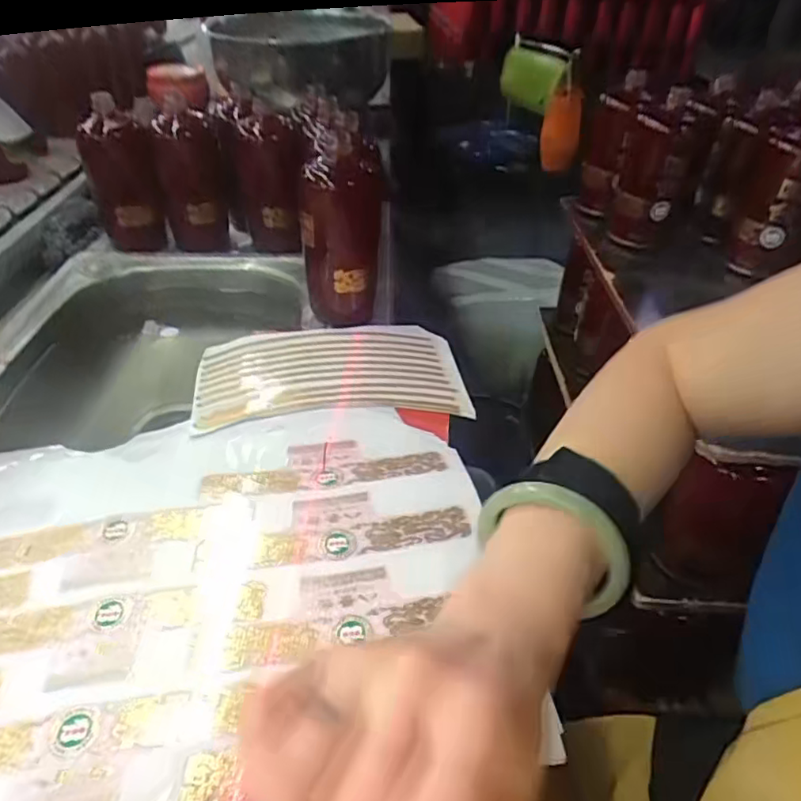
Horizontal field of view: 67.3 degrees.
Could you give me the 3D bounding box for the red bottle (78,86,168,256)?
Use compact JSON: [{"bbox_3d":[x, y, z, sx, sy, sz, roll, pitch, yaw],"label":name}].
[{"bbox_3d":[-0.360,-0.280,0.778,0.074,0.165,0.069,-23,46,-30],"label":"red bottle"}]

